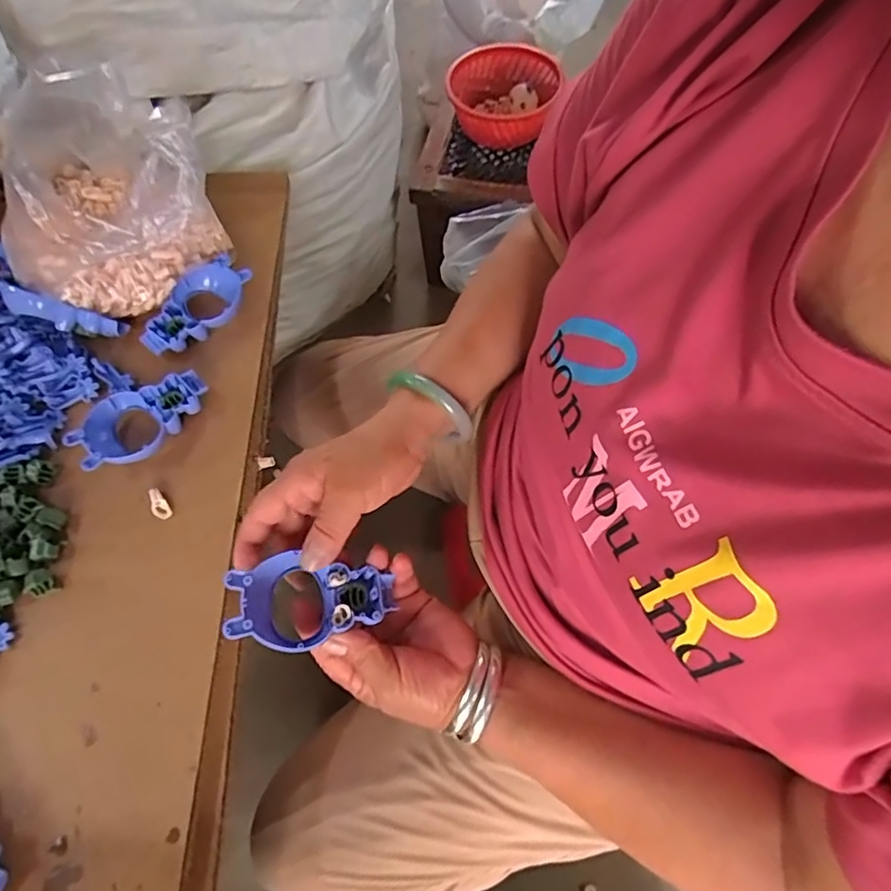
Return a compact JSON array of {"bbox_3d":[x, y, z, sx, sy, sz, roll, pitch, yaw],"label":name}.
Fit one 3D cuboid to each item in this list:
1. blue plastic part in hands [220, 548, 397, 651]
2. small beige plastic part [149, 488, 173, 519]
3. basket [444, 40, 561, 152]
[{"bbox_3d":[-0.083,0.097,0.353,0.100,0.015,0.057,3,58,-28],"label":"blue plastic part in hands"},{"bbox_3d":[-0.216,0.044,0.427,0.012,0.006,0.027,-28,80,-18],"label":"small beige plastic part"},{"bbox_3d":[0.092,-0.563,0.929,0.175,0.088,0.187,16,65,9],"label":"basket"}]

